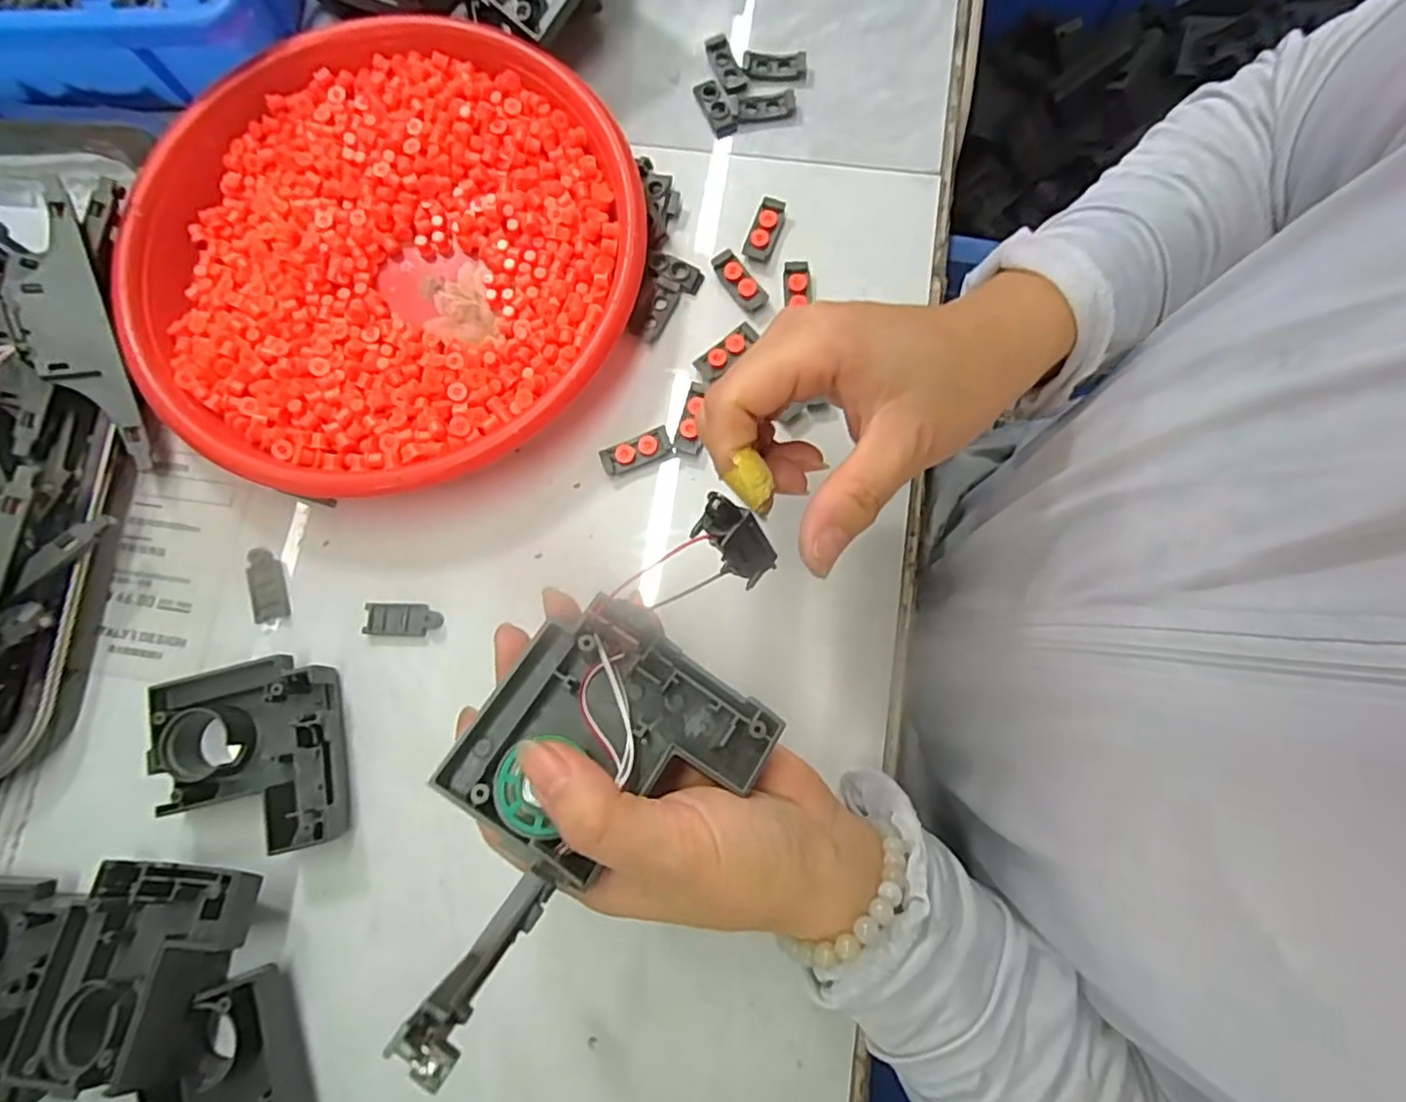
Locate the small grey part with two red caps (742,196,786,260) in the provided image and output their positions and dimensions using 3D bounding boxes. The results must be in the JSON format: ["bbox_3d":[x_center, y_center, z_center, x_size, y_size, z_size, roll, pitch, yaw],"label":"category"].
[{"bbox_3d":[0.032,-0.166,0.342,0.014,0.007,0.033,19,80,5],"label":"small grey part with two red caps"}]

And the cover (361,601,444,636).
[{"bbox_3d":[-0.142,0.032,0.312,0.036,0.007,0.015,3,79,2],"label":"cover"}]

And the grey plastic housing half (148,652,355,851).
[{"bbox_3d":[-0.199,0.090,0.295,0.077,0.022,0.082,-11,79,-1],"label":"grey plastic housing half"}]

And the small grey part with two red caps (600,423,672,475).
[{"bbox_3d":[-0.032,-0.049,0.323,0.034,0.005,0.016,-18,79,-2],"label":"small grey part with two red caps"}]

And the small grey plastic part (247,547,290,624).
[{"bbox_3d":[-0.211,0.016,0.319,0.016,0.006,0.037,-16,79,-2],"label":"small grey plastic part"}]

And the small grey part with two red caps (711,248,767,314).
[{"bbox_3d":[0.018,-0.138,0.338,0.013,0.004,0.037,-36,80,-5],"label":"small grey part with two red caps"}]

